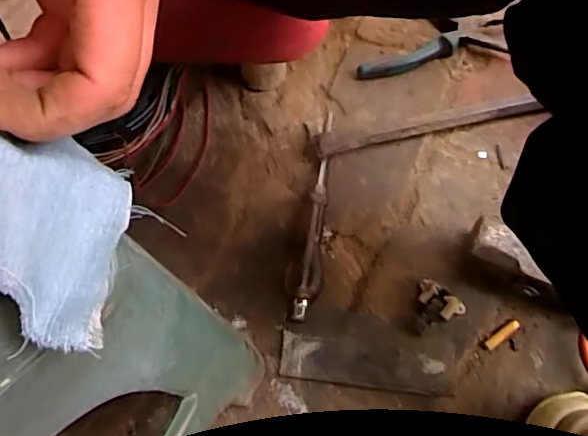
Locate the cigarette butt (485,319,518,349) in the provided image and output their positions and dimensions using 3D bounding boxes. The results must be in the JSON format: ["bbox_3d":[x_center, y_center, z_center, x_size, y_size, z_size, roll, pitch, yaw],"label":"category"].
[{"bbox_3d":[0.173,0.096,0.477,0.034,0.004,0.008,-35,69,-12],"label":"cigarette butt"}]

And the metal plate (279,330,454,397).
[{"bbox_3d":[0.059,0.120,0.468,0.139,0.009,0.037,6,72,8],"label":"metal plate"}]

